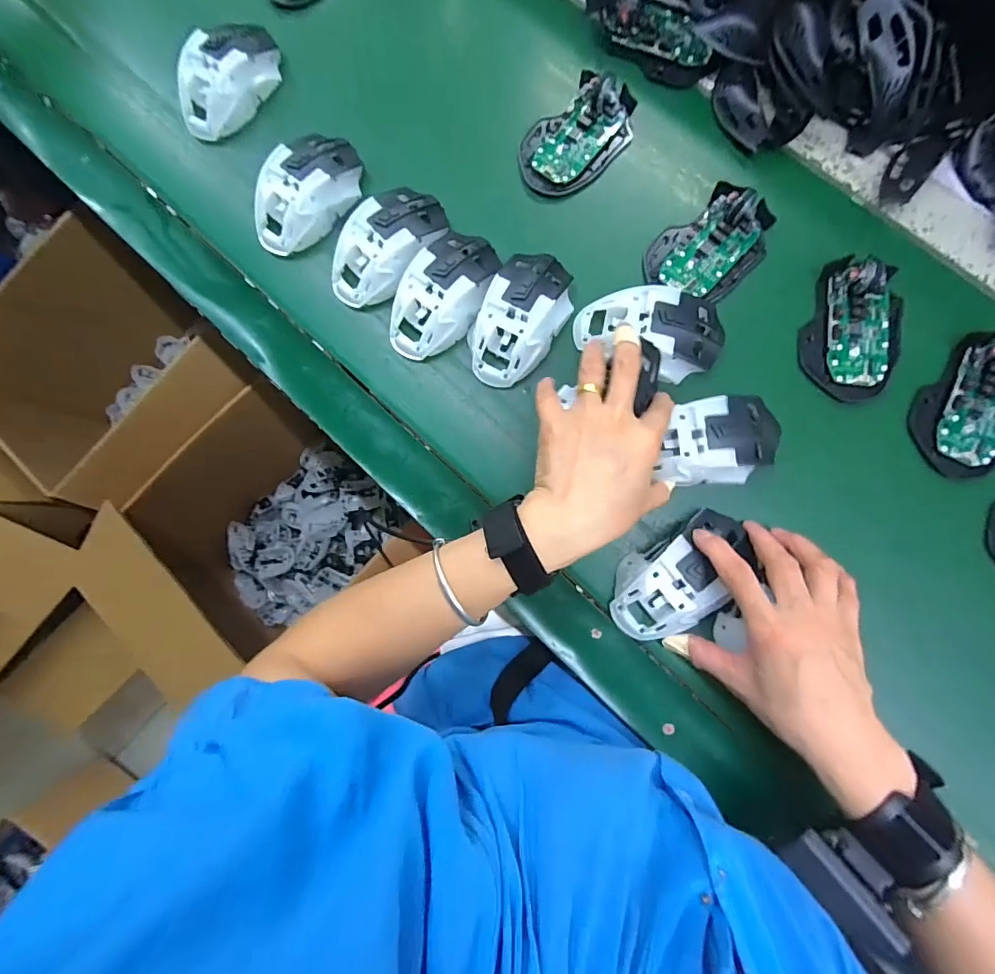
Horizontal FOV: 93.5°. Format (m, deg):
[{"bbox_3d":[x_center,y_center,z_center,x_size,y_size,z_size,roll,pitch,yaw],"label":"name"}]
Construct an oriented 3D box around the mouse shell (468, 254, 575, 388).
[{"bbox_3d":[0.021,-0.140,0.387,0.065,0.036,0.117,30,86,7],"label":"mouse shell"}]

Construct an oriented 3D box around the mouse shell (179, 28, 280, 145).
[{"bbox_3d":[-0.253,-0.384,0.437,0.059,0.042,0.118,38,87,8],"label":"mouse shell"}]

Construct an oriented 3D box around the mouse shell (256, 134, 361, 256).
[{"bbox_3d":[-0.167,-0.261,0.415,0.067,0.040,0.118,37,87,8],"label":"mouse shell"}]

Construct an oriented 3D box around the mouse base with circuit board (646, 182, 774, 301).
[{"bbox_3d":[0.179,-0.205,0.387,0.082,0.024,0.098,32,86,7],"label":"mouse base with circuit board"}]

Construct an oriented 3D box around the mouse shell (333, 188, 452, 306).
[{"bbox_3d":[-0.097,-0.209,0.403,0.115,0.037,0.064,-44,82,-2],"label":"mouse shell"}]

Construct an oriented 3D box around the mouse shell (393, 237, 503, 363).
[{"bbox_3d":[-0.044,-0.161,0.393,0.060,0.038,0.114,34,86,7],"label":"mouse shell"}]

